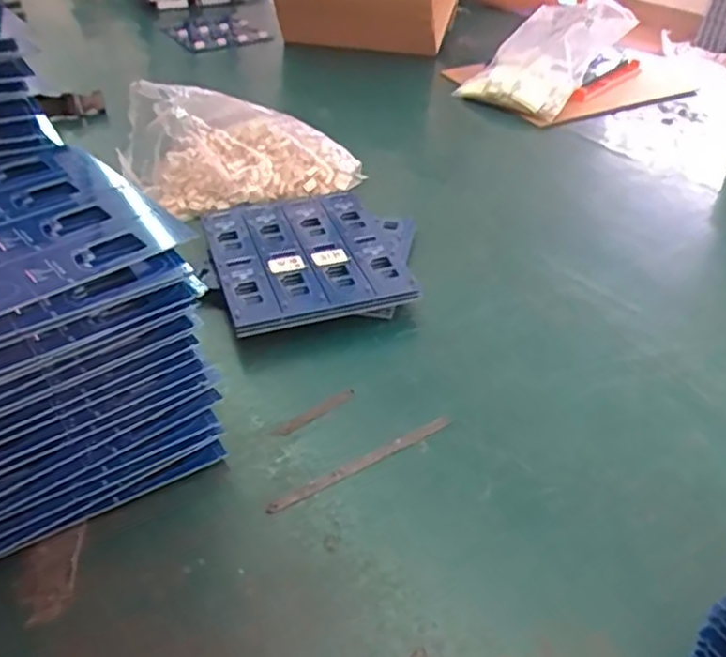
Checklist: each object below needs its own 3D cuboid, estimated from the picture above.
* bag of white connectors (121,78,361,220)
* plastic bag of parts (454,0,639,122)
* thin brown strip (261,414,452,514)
[{"bbox_3d":[-0.136,-0.220,0.783,0.254,0.115,0.134,-10,39,-14],"label":"bag of white connectors"},{"bbox_3d":[0.282,-0.409,1.050,0.160,0.127,0.255,31,46,34],"label":"plastic bag of parts"},{"bbox_3d":[0.000,0.093,0.482,0.144,0.010,0.010,-20,42,-25],"label":"thin brown strip"}]

